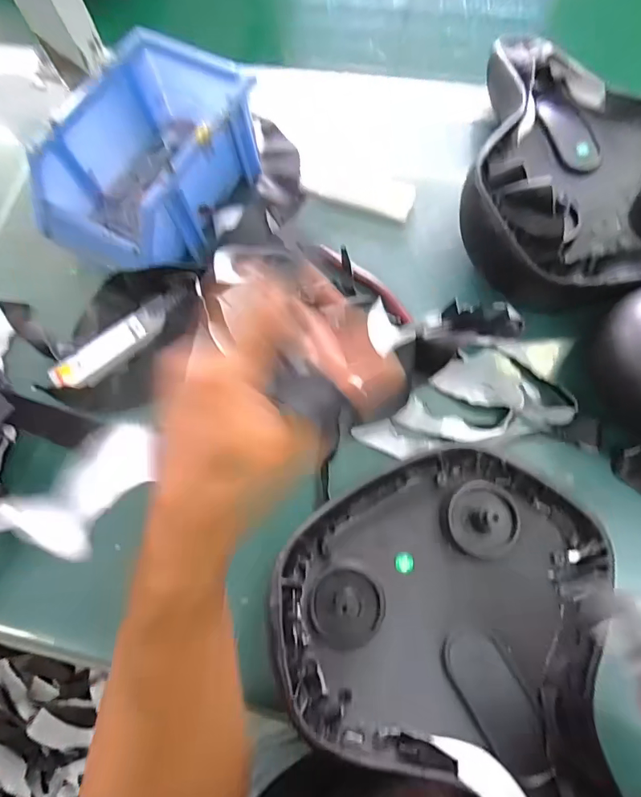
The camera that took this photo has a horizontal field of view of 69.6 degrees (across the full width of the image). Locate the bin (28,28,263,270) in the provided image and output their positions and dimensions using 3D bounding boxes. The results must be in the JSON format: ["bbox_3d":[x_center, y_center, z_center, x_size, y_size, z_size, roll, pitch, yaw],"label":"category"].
[{"bbox_3d":[-0.139,-0.188,0.370,0.119,0.065,0.171,31,75,12],"label":"bin"}]

